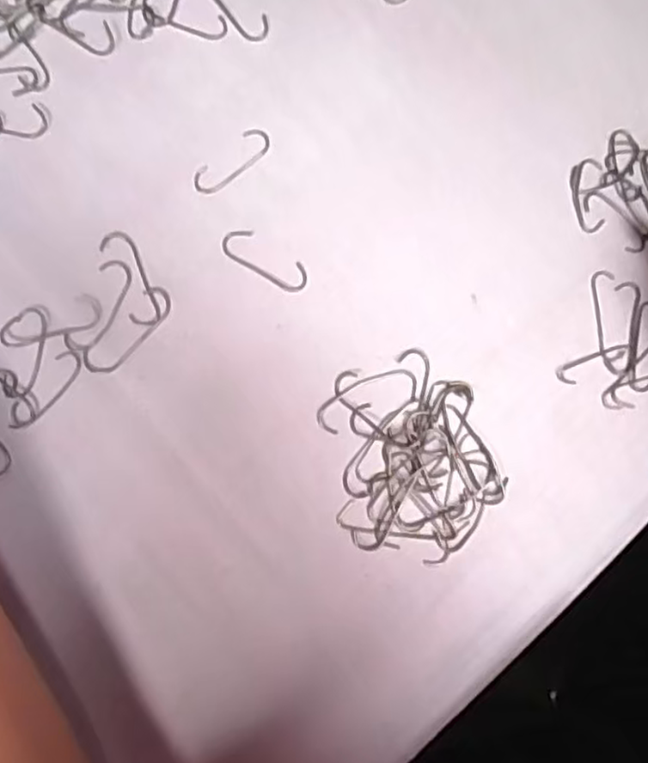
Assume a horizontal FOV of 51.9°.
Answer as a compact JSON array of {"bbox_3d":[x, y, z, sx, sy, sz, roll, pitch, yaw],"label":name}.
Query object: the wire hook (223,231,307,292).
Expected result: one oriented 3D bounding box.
[{"bbox_3d":[-0.027,-0.057,0.312,0.043,0.004,0.016,32,85,1],"label":"wire hook"}]

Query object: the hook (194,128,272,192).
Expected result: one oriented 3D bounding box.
[{"bbox_3d":[-0.043,-0.104,0.316,0.042,0.004,0.015,-44,88,-5],"label":"hook"}]

